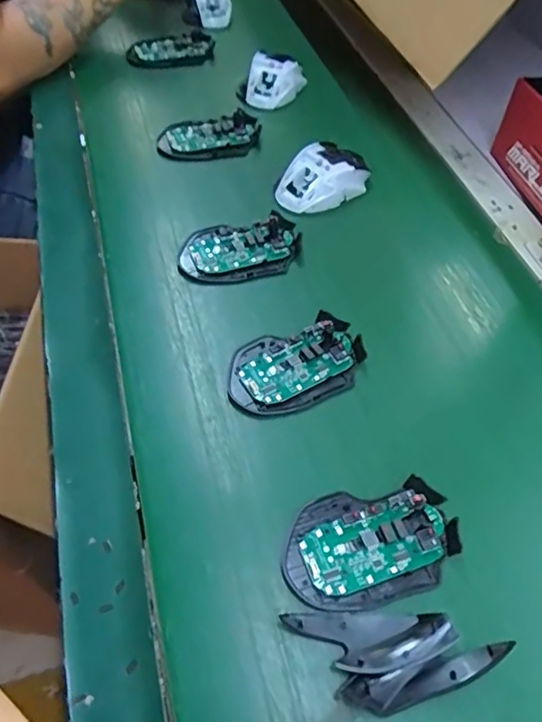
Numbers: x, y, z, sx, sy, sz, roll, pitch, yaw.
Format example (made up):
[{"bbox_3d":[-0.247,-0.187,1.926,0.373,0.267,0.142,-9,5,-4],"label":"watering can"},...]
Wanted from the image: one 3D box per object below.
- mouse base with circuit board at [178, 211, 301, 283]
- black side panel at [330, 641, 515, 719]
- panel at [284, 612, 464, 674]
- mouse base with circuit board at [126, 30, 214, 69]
[{"bbox_3d":[-0.027,-0.103,0.515,0.108,0.020,0.063,-6,52,-8],"label":"mouse base with circuit board"},{"bbox_3d":[0.090,0.182,0.320,0.099,0.014,0.020,-9,53,-9],"label":"black side panel"},{"bbox_3d":[0.058,0.164,0.330,0.097,0.012,0.032,1,52,-2],"label":"panel"},{"bbox_3d":[-0.121,-0.384,0.699,0.104,0.022,0.048,-17,54,-16],"label":"mouse base with circuit board"}]

